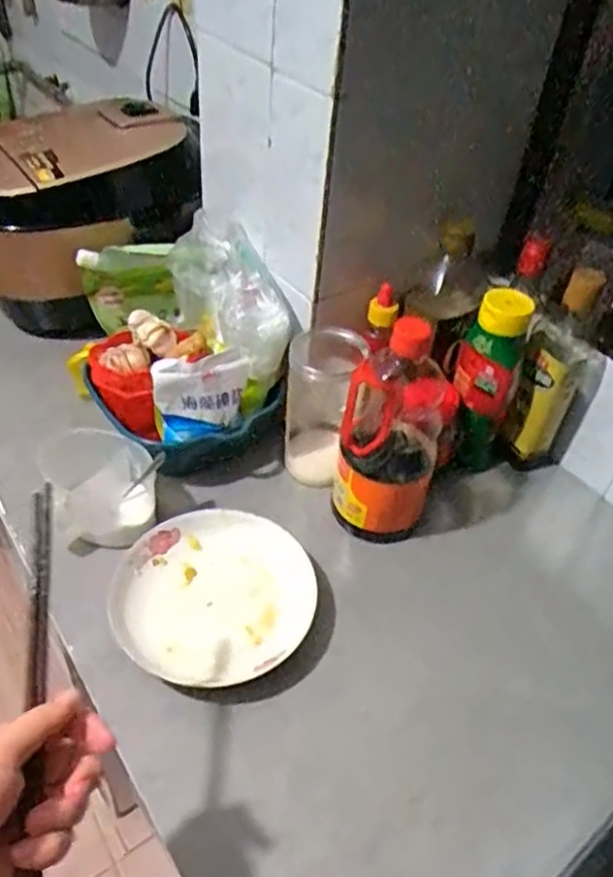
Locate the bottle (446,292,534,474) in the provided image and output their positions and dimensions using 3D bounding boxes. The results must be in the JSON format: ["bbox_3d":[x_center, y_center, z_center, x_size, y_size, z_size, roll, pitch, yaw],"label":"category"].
[{"bbox_3d":[0.205,-0.067,0.758,0.073,0.213,0.078,-5,44,-12],"label":"bottle"}]

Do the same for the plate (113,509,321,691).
[{"bbox_3d":[-0.092,0.148,0.640,0.185,0.035,0.183,4,43,-3],"label":"plate"}]

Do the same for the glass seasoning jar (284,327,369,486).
[{"bbox_3d":[0.019,-0.035,0.745,0.075,0.176,0.078,4,43,-3],"label":"glass seasoning jar"}]

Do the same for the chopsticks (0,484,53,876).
[{"bbox_3d":[-0.158,0.146,0.384,0.013,0.017,0.249,-4,63,-11],"label":"chopsticks"}]

